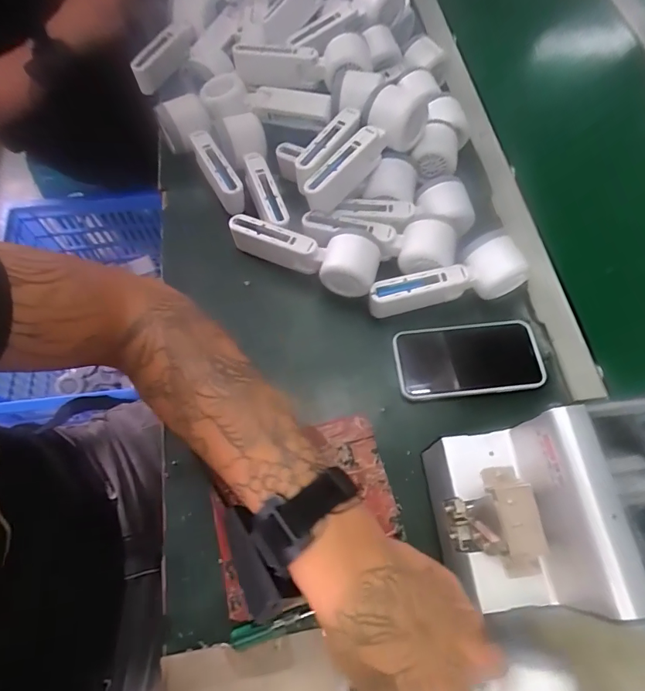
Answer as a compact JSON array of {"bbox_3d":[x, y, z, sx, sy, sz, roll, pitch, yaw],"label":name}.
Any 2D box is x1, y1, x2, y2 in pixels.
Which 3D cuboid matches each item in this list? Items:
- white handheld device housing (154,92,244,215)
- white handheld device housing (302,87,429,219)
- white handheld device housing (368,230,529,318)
[{"bbox_3d":[-0.144,-0.222,0.507,0.054,0.051,0.150,-24,69,-12],"label":"white handheld device housing"},{"bbox_3d":[0.045,-0.208,0.464,0.163,0.050,0.048,-45,74,-2],"label":"white handheld device housing"},{"bbox_3d":[0.128,-0.062,0.453,0.154,0.066,0.051,-19,68,-10],"label":"white handheld device housing"}]

